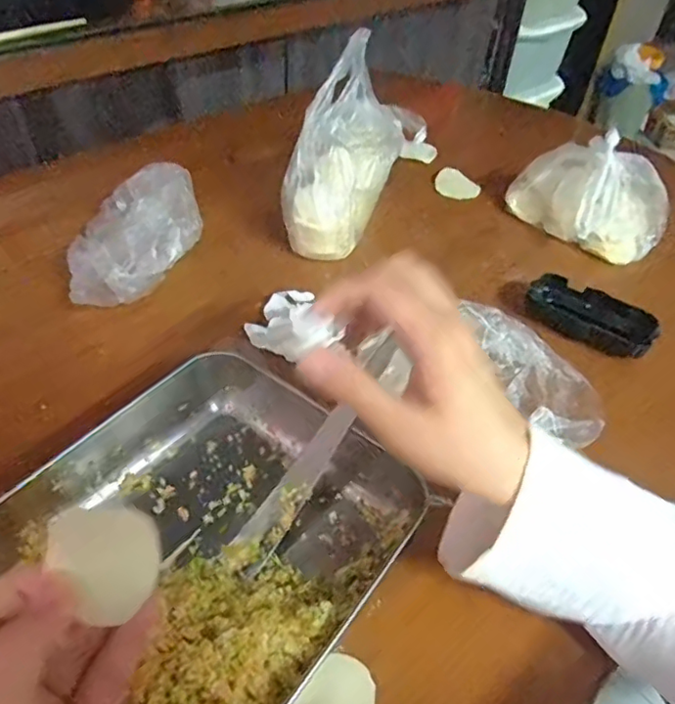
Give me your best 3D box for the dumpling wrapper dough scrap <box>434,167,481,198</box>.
[{"bbox_3d":[0.139,-0.200,0.695,0.041,0.009,0.063,-28,53,-28],"label":"dumpling wrapper dough scrap"}]

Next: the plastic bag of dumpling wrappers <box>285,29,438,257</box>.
[{"bbox_3d":[0.019,-0.204,0.587,0.094,0.158,0.204,27,49,21],"label":"plastic bag of dumpling wrappers"}]

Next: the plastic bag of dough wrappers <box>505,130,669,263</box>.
[{"bbox_3d":[0.262,-0.166,0.617,0.082,0.095,0.157,-28,53,-28],"label":"plastic bag of dough wrappers"}]

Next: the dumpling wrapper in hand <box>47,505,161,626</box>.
[{"bbox_3d":[-0.091,0.081,0.235,0.040,0.004,0.045,-30,86,-50],"label":"dumpling wrapper in hand"}]

